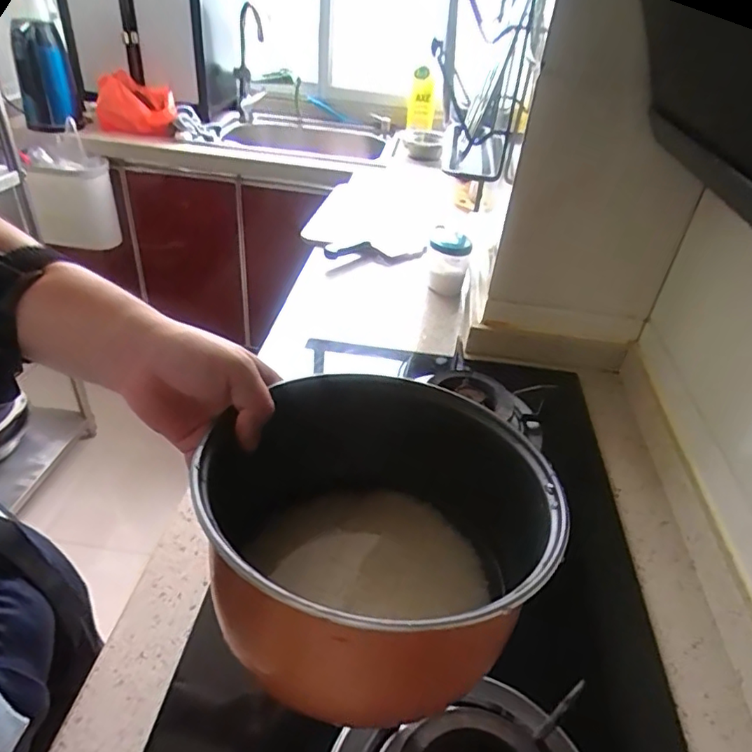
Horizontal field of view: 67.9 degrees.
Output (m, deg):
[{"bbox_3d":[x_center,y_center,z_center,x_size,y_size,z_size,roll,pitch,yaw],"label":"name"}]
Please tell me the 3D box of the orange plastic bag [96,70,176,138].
[{"bbox_3d":[-0.718,-0.789,1.666,0.217,0.150,0.220,-10,39,-20],"label":"orange plastic bag"}]

